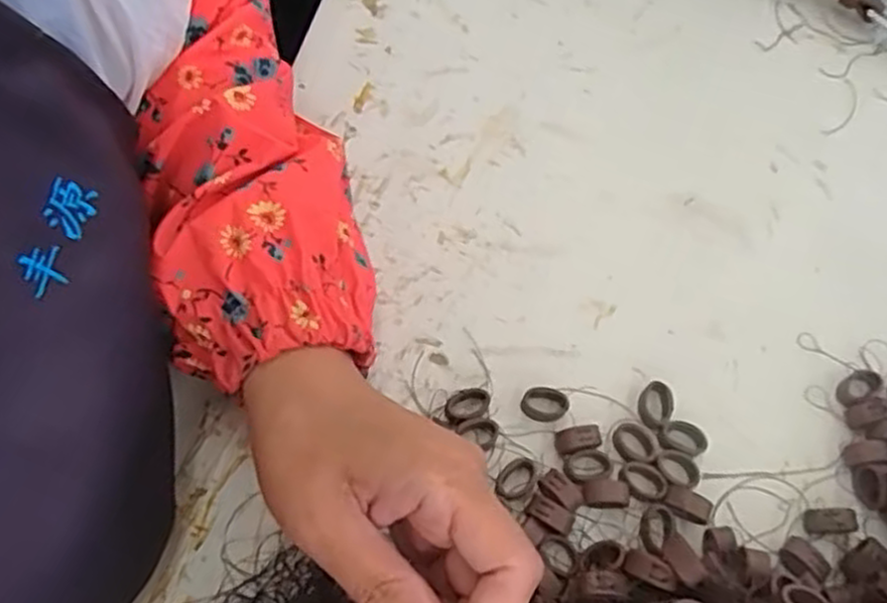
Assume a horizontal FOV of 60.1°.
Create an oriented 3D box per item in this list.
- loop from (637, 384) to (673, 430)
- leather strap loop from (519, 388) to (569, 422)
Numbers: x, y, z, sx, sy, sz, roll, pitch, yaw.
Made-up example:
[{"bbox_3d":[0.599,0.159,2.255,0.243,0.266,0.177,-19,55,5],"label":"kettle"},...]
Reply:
[{"bbox_3d":[0.101,0.049,0.363,0.015,0.004,0.022,13,65,6],"label":"loop"},{"bbox_3d":[0.048,0.049,0.362,0.022,0.006,0.015,8,64,3],"label":"leather strap loop"}]

